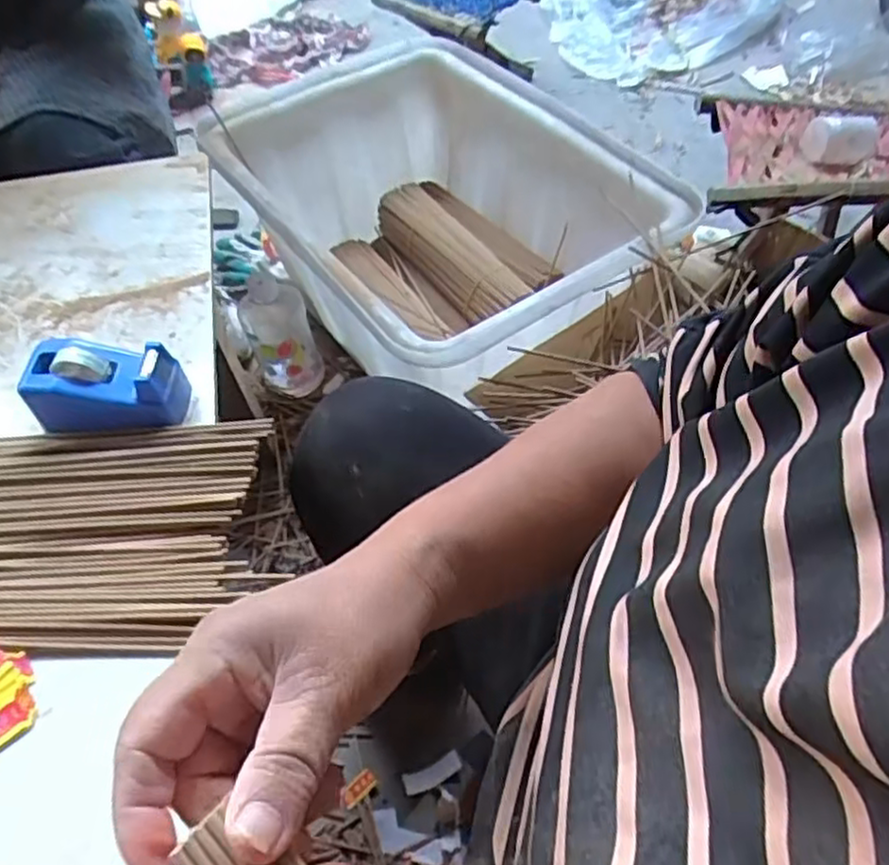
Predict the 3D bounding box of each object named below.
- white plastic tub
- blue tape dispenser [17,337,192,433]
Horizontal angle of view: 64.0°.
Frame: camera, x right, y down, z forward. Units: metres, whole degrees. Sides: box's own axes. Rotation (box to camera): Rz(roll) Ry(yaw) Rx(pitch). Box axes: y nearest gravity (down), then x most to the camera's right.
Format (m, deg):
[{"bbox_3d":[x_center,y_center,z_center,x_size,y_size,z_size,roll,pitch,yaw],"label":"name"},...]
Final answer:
[{"bbox_3d":[-0.004,-0.284,1.003,0.455,0.240,0.590,-29,58,-18],"label":"white plastic tub"},{"bbox_3d":[-0.242,-0.034,0.512,0.101,0.055,0.057,1,55,3],"label":"blue tape dispenser"}]

